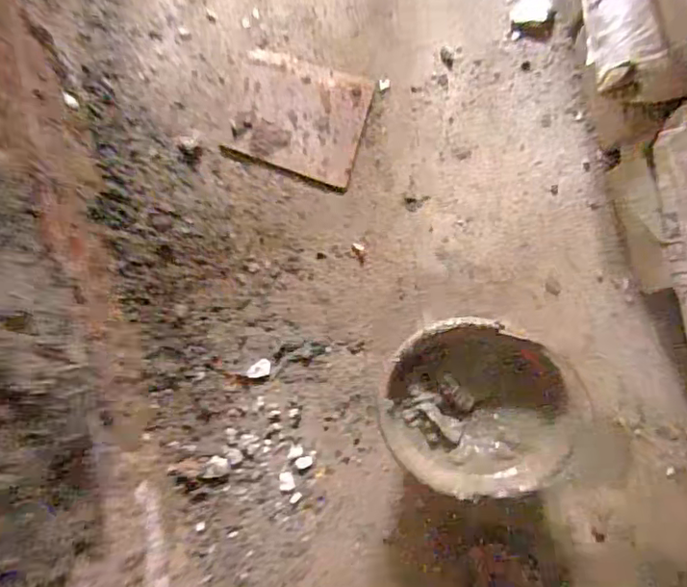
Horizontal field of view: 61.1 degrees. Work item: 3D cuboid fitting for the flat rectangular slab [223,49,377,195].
[{"bbox_3d":[-0.077,-0.297,0.985,0.227,0.008,0.187,19,86,7],"label":"flat rectangular slab"}]

